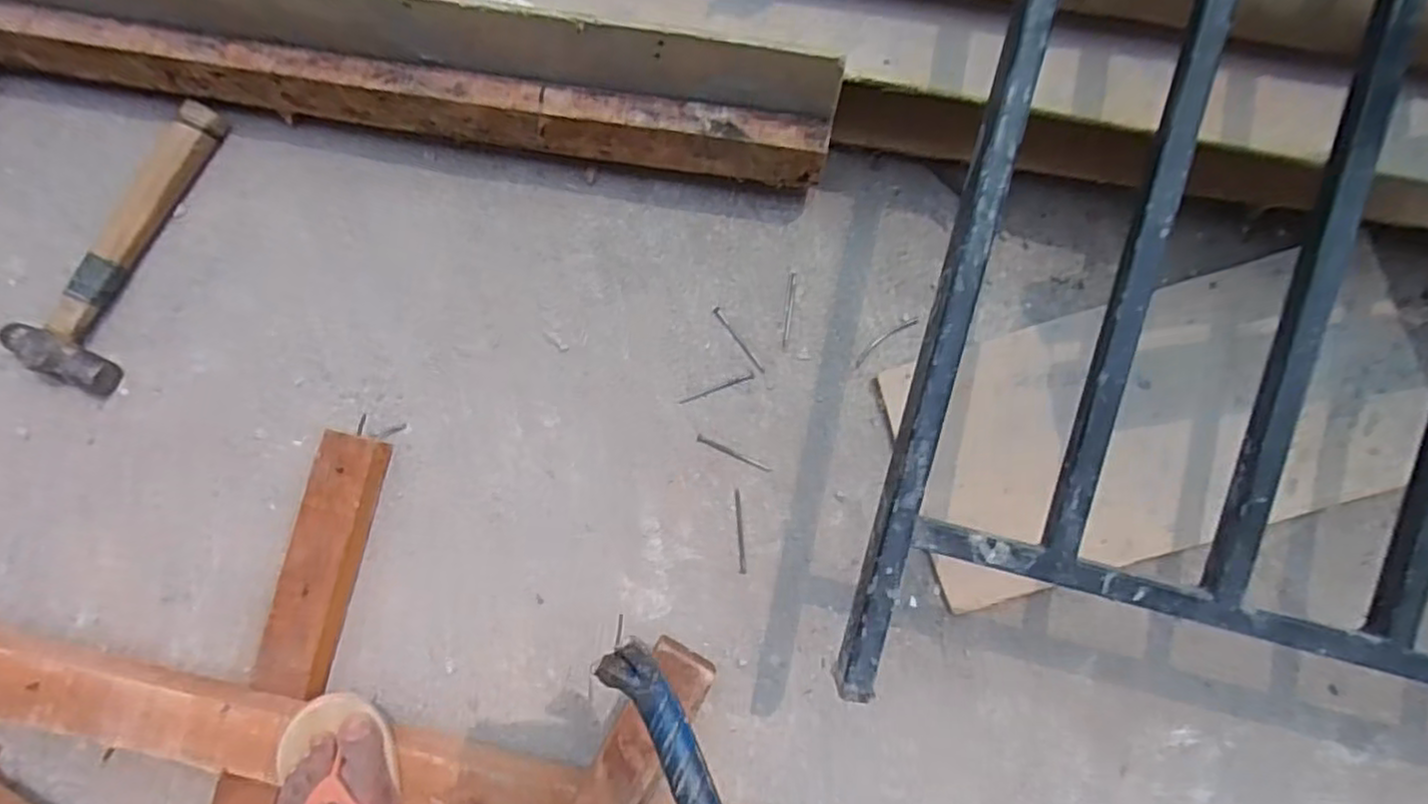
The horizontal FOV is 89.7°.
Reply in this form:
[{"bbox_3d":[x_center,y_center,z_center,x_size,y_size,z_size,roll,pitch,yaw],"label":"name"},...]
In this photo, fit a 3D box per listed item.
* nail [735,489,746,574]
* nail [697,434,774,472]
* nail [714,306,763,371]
[{"bbox_3d":[0.025,0.124,0.688,0.007,0.006,0.079,-3,82,-1],"label":"nail"},{"bbox_3d":[0.019,0.050,0.689,0.078,0.004,0.007,25,82,3],"label":"nail"},{"bbox_3d":[0.025,-0.061,0.705,0.006,0.004,0.079,-36,84,-6],"label":"nail"}]

